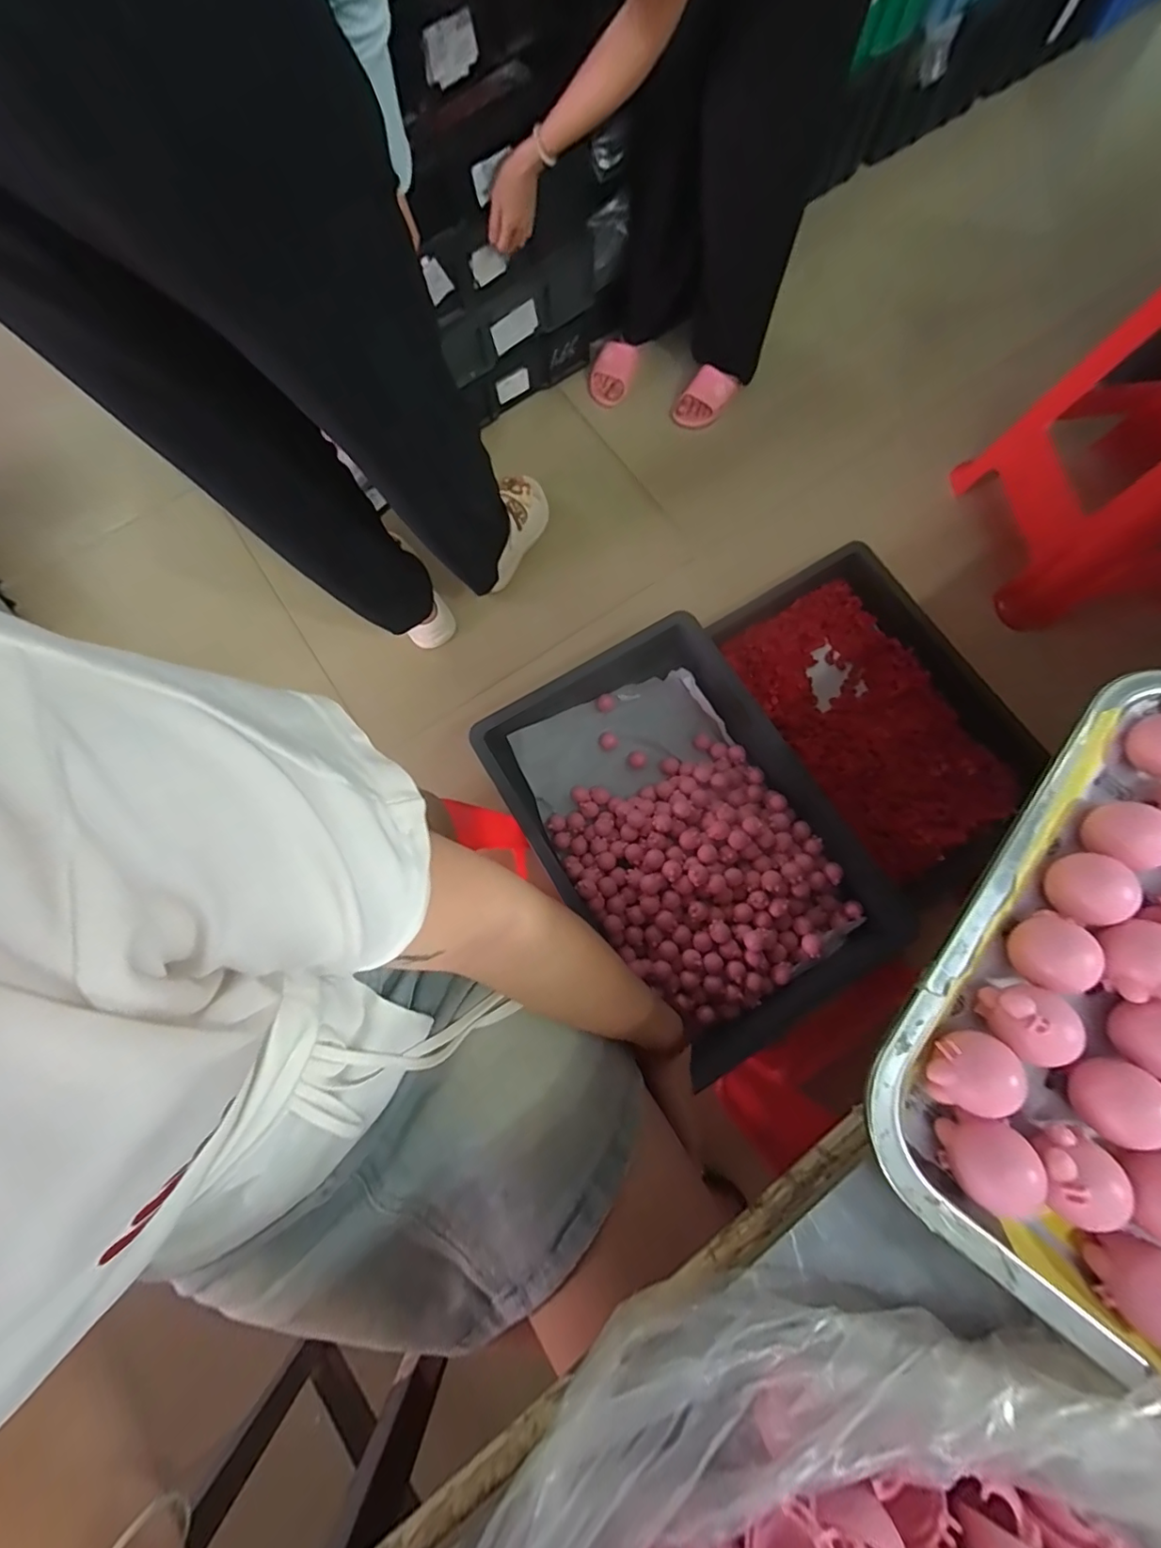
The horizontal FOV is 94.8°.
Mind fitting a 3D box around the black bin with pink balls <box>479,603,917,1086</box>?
[{"bbox_3d":[0.157,0.090,0.842,0.416,0.127,0.588,-30,78,-5],"label":"black bin with pink balls"}]

